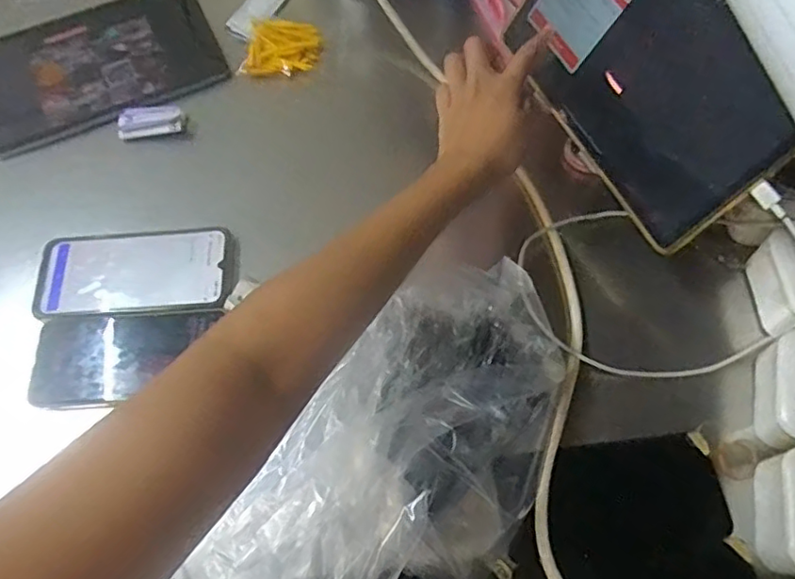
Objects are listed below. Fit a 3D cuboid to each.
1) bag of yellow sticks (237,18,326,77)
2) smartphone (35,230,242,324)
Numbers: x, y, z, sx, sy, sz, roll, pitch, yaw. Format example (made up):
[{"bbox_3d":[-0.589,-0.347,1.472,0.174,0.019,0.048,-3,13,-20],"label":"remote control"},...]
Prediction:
[{"bbox_3d":[-0.128,-0.269,0.660,0.104,0.032,0.075,-27,67,-10],"label":"bag of yellow sticks"},{"bbox_3d":[-0.236,-0.015,0.537,0.177,0.010,0.084,-4,65,0],"label":"smartphone"}]

